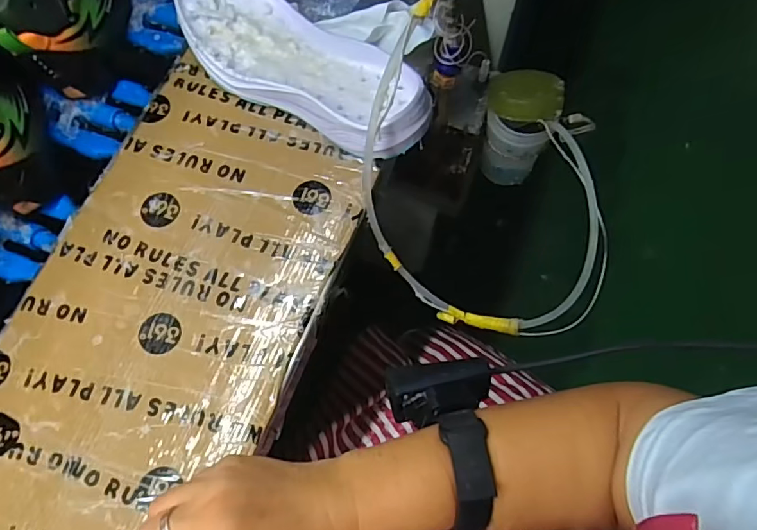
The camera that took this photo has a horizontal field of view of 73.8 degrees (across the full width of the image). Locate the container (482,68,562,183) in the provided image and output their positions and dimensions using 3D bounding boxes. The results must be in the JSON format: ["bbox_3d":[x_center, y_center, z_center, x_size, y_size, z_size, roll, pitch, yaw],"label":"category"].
[{"bbox_3d":[0.153,-0.154,0.575,0.072,0.150,0.074,-1,71,2],"label":"container"}]

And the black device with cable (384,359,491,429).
[{"bbox_3d":[0.042,0.083,0.337,0.070,0.031,0.040,-7,71,0],"label":"black device with cable"}]

